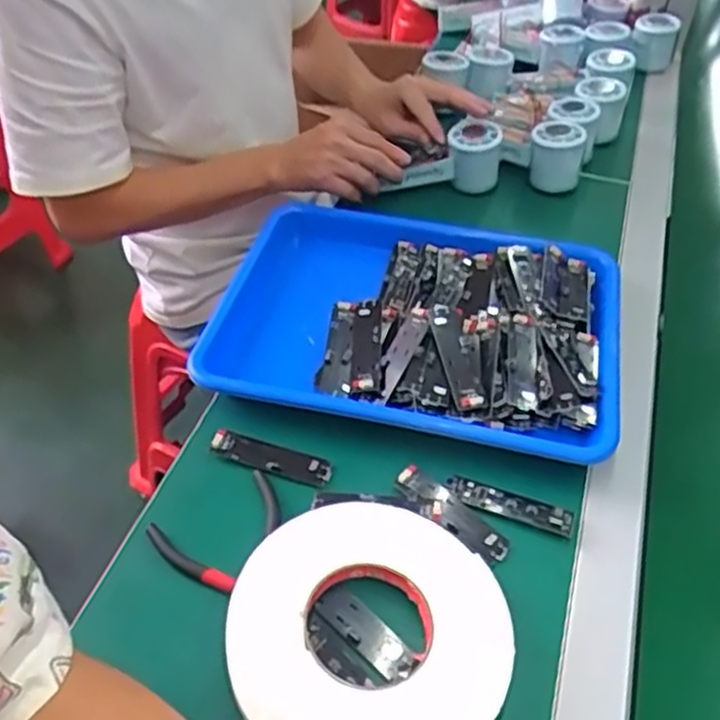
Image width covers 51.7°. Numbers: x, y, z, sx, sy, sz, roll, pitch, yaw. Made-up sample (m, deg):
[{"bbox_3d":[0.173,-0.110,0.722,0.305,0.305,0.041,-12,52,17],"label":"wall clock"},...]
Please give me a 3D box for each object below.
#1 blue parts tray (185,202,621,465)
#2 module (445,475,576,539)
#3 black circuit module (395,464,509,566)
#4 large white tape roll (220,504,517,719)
[{"bbox_3d":[0.044,-0.034,0.648,0.349,0.052,0.246,7,42,11],"label":"blue parts tray"},{"bbox_3d":[0.107,0.105,0.537,0.091,0.008,0.020,14,44,18],"label":"module"},{"bbox_3d":[0.064,0.106,0.526,0.091,0.009,0.025,32,52,33],"label":"black circuit module"},{"bbox_3d":[0.006,0.160,0.457,0.170,0.019,0.157,2,42,5],"label":"large white tape roll"}]

